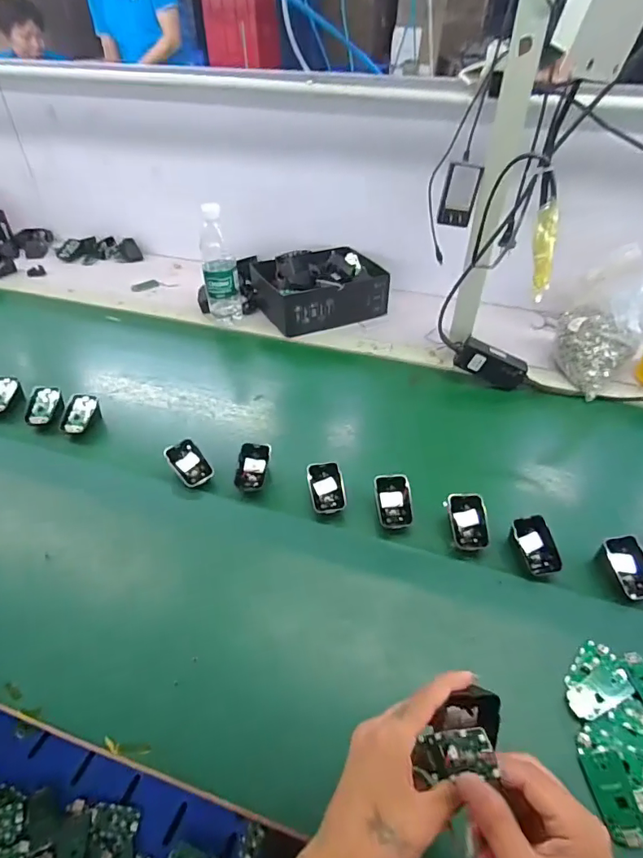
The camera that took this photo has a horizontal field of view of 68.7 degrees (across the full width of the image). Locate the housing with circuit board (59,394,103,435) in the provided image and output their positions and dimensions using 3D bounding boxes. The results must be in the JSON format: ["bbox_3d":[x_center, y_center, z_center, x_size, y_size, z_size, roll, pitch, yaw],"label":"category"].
[{"bbox_3d":[-0.385,-0.023,0.746,0.055,0.039,0.072,10,47,15],"label":"housing with circuit board"}]

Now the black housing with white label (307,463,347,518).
[{"bbox_3d":[0.008,0.080,0.628,0.045,0.022,0.070,-9,74,-1],"label":"black housing with white label"}]

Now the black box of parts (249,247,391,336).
[{"bbox_3d":[-0.001,-0.302,0.993,0.262,0.091,0.204,-16,46,-10],"label":"black box of parts"}]

